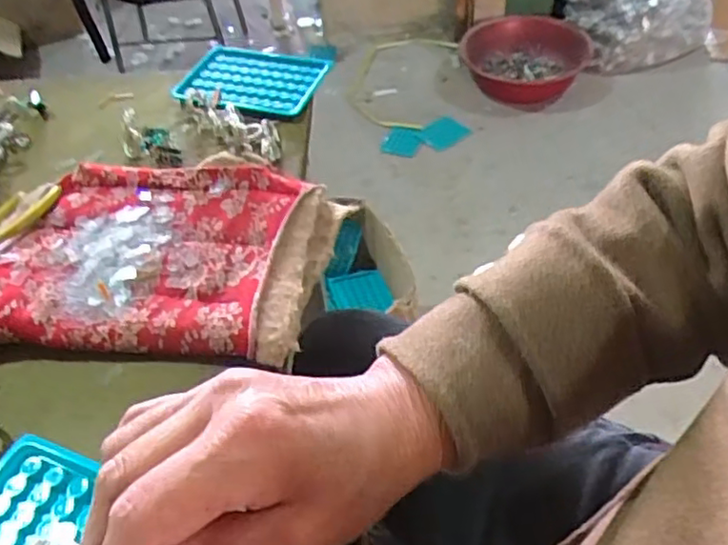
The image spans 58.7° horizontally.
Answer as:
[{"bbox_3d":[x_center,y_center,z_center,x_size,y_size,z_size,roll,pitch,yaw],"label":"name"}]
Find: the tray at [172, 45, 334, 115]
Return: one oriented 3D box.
[{"bbox_3d":[-0.105,-0.183,0.610,0.134,0.011,0.093,10,48,12],"label":"tray"}]

